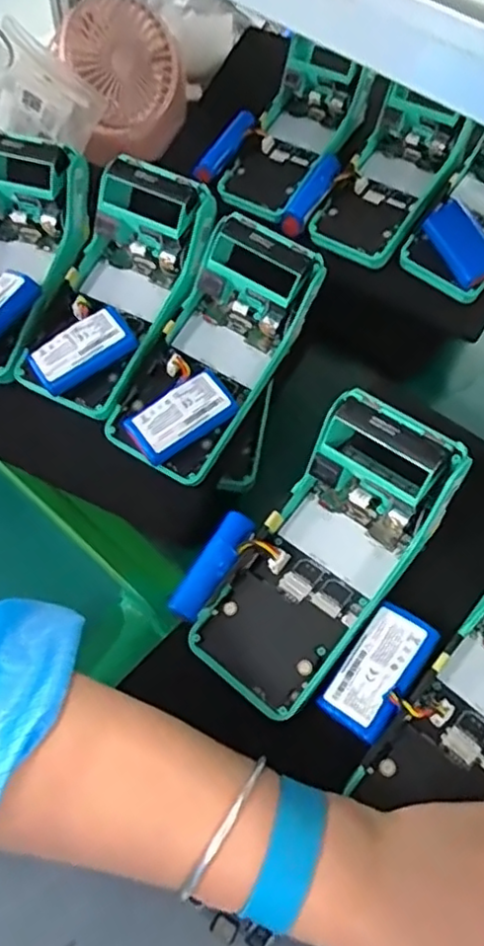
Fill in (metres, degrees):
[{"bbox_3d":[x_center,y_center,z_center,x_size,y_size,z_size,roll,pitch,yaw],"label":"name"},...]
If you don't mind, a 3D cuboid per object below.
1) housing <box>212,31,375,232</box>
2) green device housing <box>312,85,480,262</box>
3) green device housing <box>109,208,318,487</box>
[{"bbox_3d":[0.052,-0.314,0.581,0.082,0.062,0.177,34,91,16],"label":"housing"},{"bbox_3d":[0.127,-0.253,0.542,0.078,0.051,0.173,31,84,14],"label":"green device housing"},{"bbox_3d":[-0.020,-0.077,0.420,0.079,0.060,0.168,27,82,12],"label":"green device housing"}]

